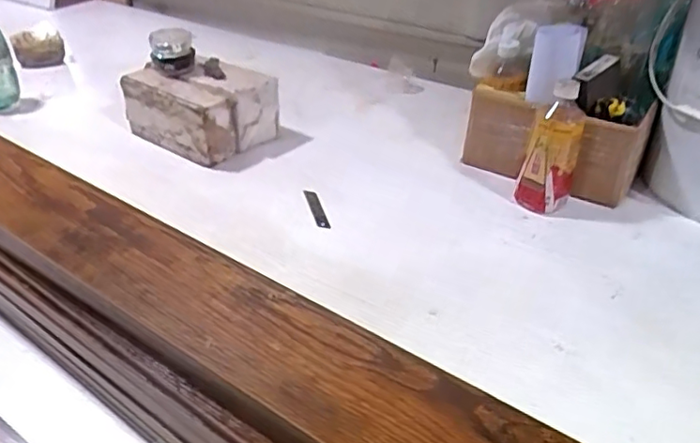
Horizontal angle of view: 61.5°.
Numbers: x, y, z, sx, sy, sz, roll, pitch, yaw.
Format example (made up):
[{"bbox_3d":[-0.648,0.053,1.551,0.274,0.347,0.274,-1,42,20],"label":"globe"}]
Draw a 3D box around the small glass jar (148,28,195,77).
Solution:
[{"bbox_3d":[-0.291,-0.281,0.967,0.068,0.059,0.079,-9,35,-16],"label":"small glass jar"}]

